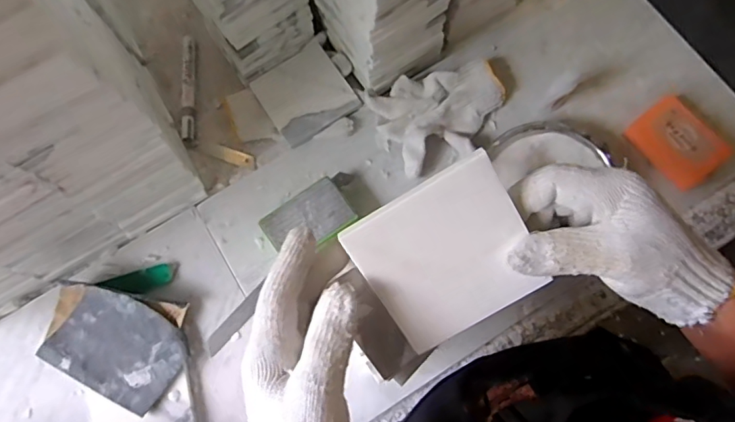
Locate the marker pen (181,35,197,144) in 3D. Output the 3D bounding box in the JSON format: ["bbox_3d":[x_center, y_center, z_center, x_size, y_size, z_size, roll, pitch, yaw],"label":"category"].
[{"bbox_3d":[-0.225,-0.155,0.653,0.018,0.014,0.146,-5,74,-2],"label":"marker pen"}]

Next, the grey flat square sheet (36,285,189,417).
[{"bbox_3d":[-0.265,0.144,0.555,0.141,0.020,0.095,26,75,7],"label":"grey flat square sheet"}]

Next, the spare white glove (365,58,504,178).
[{"bbox_3d":[0.089,-0.112,0.602,0.148,0.030,0.104,-20,75,-6],"label":"spare white glove"}]

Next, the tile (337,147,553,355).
[{"bbox_3d":[0.050,0.030,0.321,0.098,0.005,0.101,-31,110,7],"label":"tile"}]

